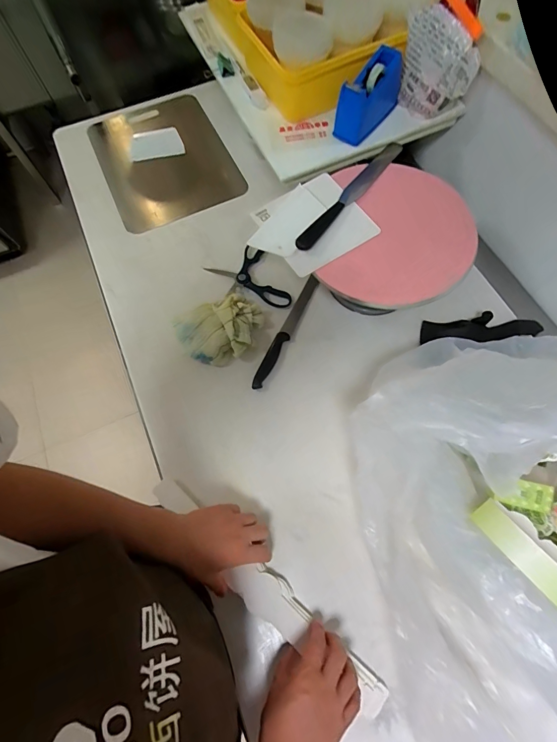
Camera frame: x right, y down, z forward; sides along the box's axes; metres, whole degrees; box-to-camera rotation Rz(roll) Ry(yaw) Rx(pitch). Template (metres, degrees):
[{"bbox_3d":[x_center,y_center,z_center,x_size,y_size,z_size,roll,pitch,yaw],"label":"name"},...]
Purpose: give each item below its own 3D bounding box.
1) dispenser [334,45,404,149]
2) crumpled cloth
[{"bbox_3d":[0.165,-0.486,0.640,0.054,0.093,0.138,38,75,15],"label":"dispenser"},{"bbox_3d":[-0.104,-0.080,0.668,0.153,0.036,0.120,-34,72,-10],"label":"crumpled cloth"}]

